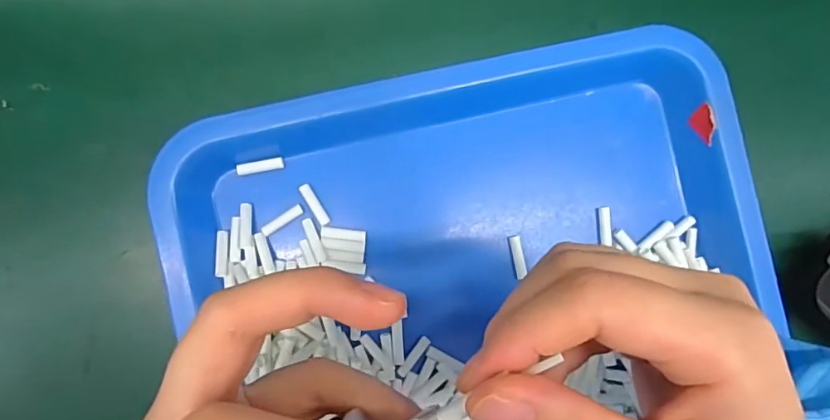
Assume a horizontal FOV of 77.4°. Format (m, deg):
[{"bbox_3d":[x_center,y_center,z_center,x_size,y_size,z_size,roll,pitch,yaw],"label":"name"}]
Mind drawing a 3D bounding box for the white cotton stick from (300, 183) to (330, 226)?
[{"bbox_3d":[-0.050,-0.003,0.258,0.005,0.004,0.023,-31,92,-5],"label":"white cotton stick"}]

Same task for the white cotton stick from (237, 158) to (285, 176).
[{"bbox_3d":[-0.077,-0.022,0.260,0.023,0.004,0.006,-11,90,-5],"label":"white cotton stick"}]

